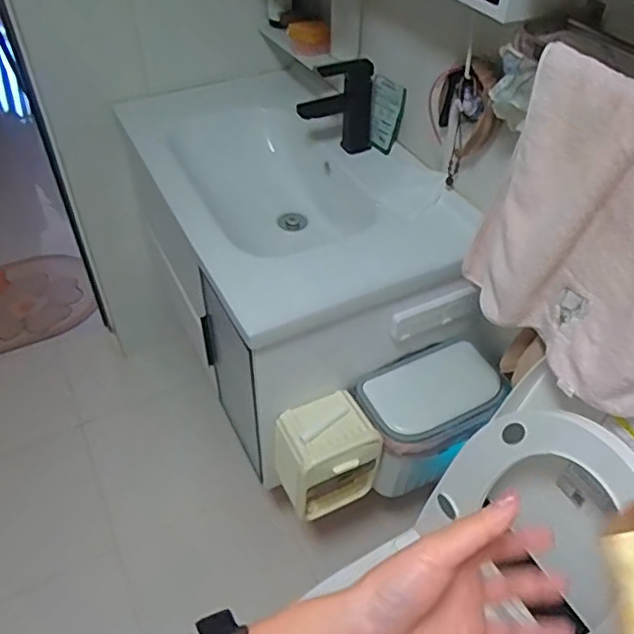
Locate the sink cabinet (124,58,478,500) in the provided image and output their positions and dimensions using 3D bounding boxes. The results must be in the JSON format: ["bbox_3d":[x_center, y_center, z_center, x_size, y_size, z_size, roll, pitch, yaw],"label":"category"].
[{"bbox_3d":[-0.062,-0.165,1.272,0.461,0.440,0.723,-18,49,-18],"label":"sink cabinet"}]

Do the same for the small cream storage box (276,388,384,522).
[{"bbox_3d":[0.019,0.260,1.092,0.163,0.198,0.132,-20,49,-19],"label":"small cream storage box"}]

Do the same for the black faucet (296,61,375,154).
[{"bbox_3d":[0.038,-0.420,1.206,0.153,0.170,0.050,-3,46,-4],"label":"black faucet"}]

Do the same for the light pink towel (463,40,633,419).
[{"bbox_3d":[0.300,-0.083,0.675,0.064,0.340,0.288,-16,48,-16],"label":"light pink towel"}]

